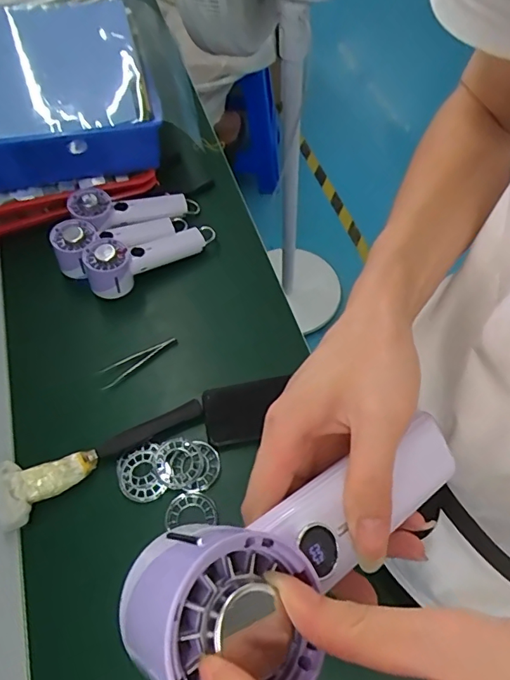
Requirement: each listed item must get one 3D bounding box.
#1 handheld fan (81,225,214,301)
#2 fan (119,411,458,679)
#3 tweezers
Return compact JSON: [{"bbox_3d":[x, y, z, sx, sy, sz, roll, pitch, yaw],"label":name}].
[{"bbox_3d":[-0.157,-0.131,0.738,0.204,0.065,0.073,-25,62,-25],"label":"handheld fan"},{"bbox_3d":[0.035,0.085,0.214,0.172,0.054,0.073,-20,60,-31],"label":"fan"},{"bbox_3d":[-0.158,0.026,0.659,0.110,0.010,0.026,-31,64,-14],"label":"tweezers"}]

